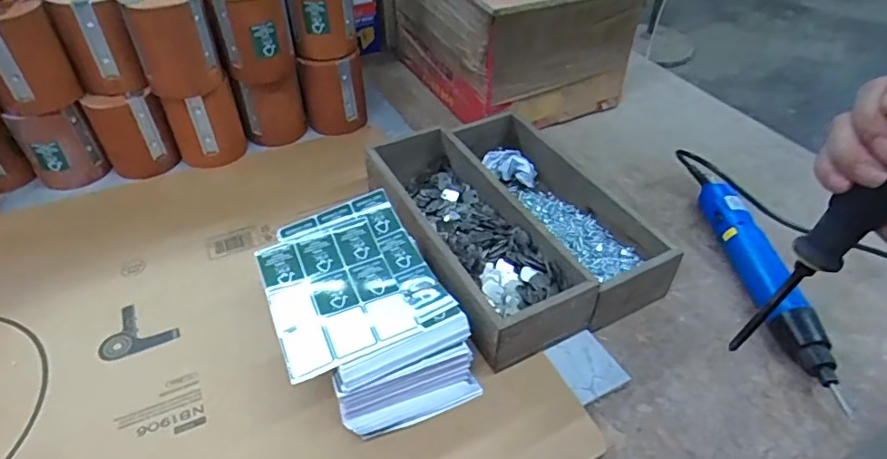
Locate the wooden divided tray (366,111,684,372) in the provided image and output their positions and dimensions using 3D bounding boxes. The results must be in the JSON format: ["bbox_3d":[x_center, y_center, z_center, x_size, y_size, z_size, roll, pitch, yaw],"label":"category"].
[{"bbox_3d":[0.062,-0.022,0.550,0.205,0.056,0.288,-20,47,-20],"label":"wooden divided tray"}]

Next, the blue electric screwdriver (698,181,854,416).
[{"bbox_3d":[0.318,0.048,0.521,0.049,0.039,0.265,-2,45,-4],"label":"blue electric screwdriver"}]

